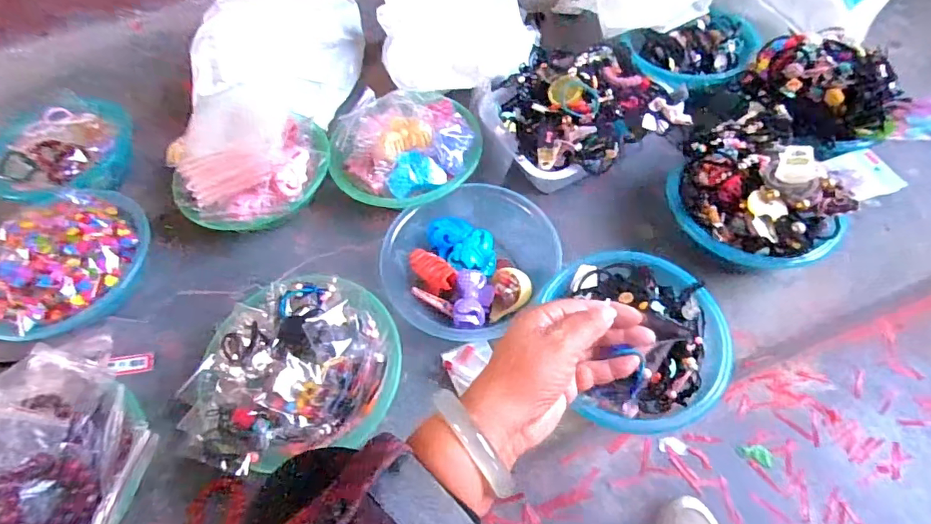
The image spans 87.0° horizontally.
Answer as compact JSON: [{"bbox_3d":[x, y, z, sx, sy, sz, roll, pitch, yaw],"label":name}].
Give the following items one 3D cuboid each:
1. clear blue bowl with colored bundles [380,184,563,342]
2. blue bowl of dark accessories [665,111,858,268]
[{"bbox_3d":[0.004,-0.005,0.693,0.226,0.064,0.216,-2,58,3],"label":"clear blue bowl with colored bundles"},{"bbox_3d":[0.401,-0.103,0.672,0.217,0.086,0.228,-32,62,-15],"label":"blue bowl of dark accessories"}]

